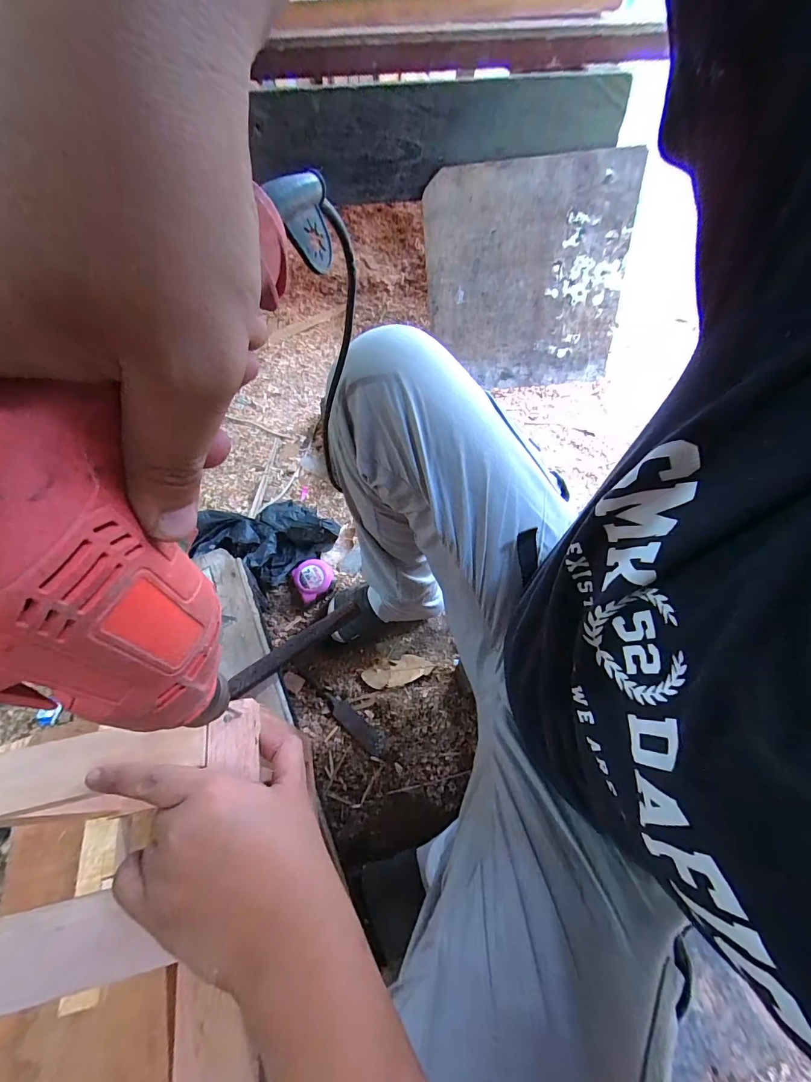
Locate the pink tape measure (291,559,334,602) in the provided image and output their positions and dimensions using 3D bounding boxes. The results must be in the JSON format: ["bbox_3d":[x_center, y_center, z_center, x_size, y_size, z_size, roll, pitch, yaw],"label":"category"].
[{"bbox_3d":[-0.184,0.076,0.817,0.075,0.034,0.075,1,75,-3],"label":"pink tape measure"}]

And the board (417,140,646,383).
[{"bbox_3d":[0.294,-0.611,0.972,0.465,0.452,0.029,-7,37,-1],"label":"board"}]

